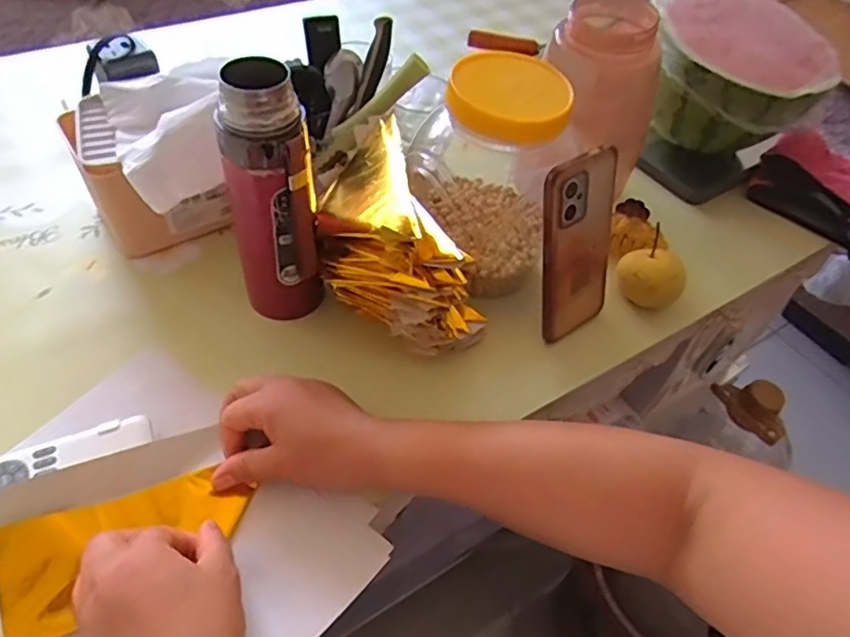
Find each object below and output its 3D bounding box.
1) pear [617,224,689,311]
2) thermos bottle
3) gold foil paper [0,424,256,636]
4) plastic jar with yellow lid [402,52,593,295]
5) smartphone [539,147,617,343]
[{"bbox_3d":[0.216,-0.039,0.583,0.062,0.056,0.051,29,53,18],"label":"pear"},{"bbox_3d":[-0.117,-0.084,0.475,0.063,0.213,0.056,-7,51,-11],"label":"thermos bottle"},{"bbox_3d":[-0.202,0.131,0.405,0.147,0.038,0.090,-25,57,-24],"label":"gold foil paper"},{"bbox_3d":[0.061,-0.125,0.540,0.120,0.181,0.110,3,50,-3],"label":"plastic jar with yellow lid"},{"bbox_3d":[0.131,-0.059,0.512,0.080,0.167,0.011,-31,44,-23],"label":"smartphone"}]

